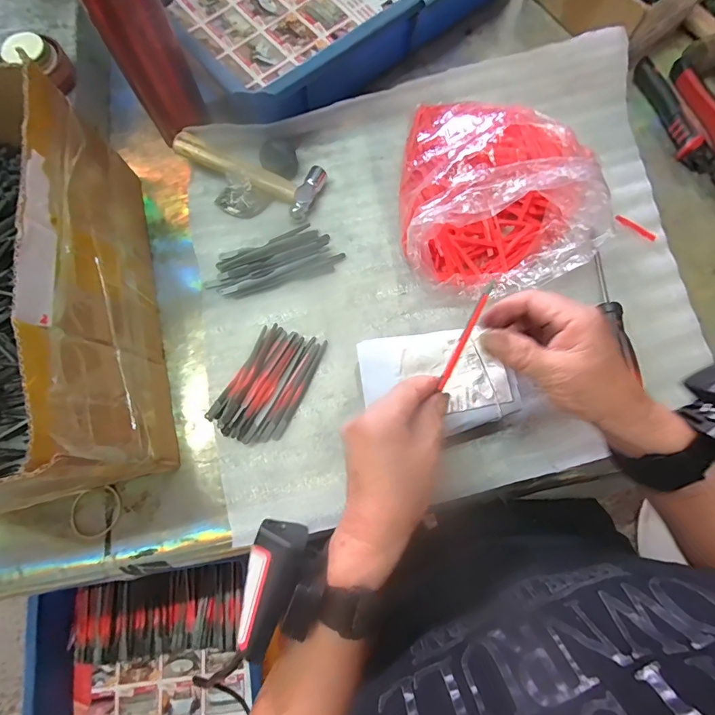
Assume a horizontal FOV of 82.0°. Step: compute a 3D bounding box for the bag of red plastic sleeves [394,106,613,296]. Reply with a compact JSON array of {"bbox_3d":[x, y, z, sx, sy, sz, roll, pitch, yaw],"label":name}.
[{"bbox_3d":[0.123,-0.169,0.384,0.159,0.110,0.213,-5,75,-1],"label":"bag of red plastic sleeves"}]

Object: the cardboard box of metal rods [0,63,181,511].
[{"bbox_3d":[-0.290,-0.045,0.332,0.190,0.148,0.313,-15,76,-4],"label":"cardboard box of metal rods"}]

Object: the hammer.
[{"bbox_3d":[-0.112,-0.201,0.435,0.153,0.028,0.056,27,77,7],"label":"hammer"}]

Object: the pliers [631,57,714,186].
[{"bbox_3d":[0.379,-0.238,0.445,0.055,0.019,0.216,-18,76,-5],"label":"pliers"}]

